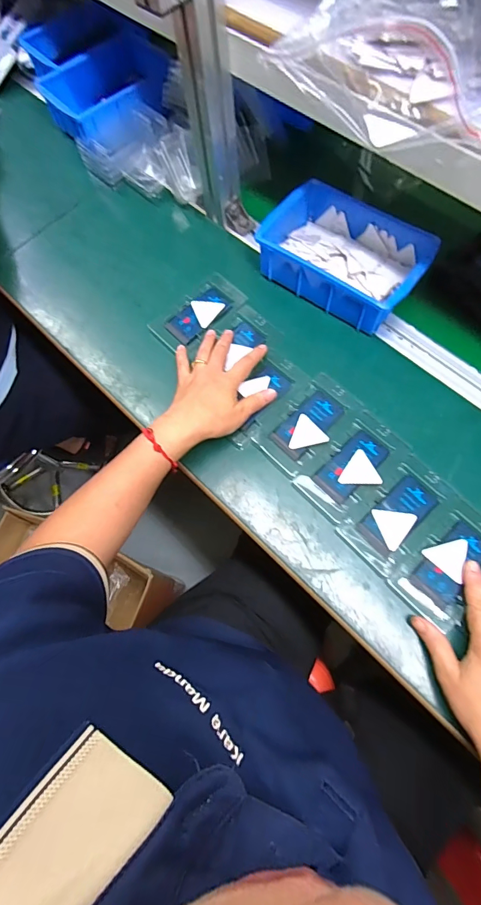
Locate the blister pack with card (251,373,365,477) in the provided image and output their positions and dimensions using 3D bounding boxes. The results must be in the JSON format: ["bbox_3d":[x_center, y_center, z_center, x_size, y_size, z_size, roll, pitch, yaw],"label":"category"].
[{"bbox_3d":[0.083,-0.036,0.498,0.070,0.016,0.124,41,78,17],"label":"blister pack with card"}]

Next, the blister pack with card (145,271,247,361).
[{"bbox_3d":[-0.053,-0.190,0.564,0.080,0.008,0.132,39,77,16],"label":"blister pack with card"}]

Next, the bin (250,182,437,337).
[{"bbox_3d":[0.136,-0.260,0.547,0.208,0.069,0.148,32,79,15],"label":"bin"}]

